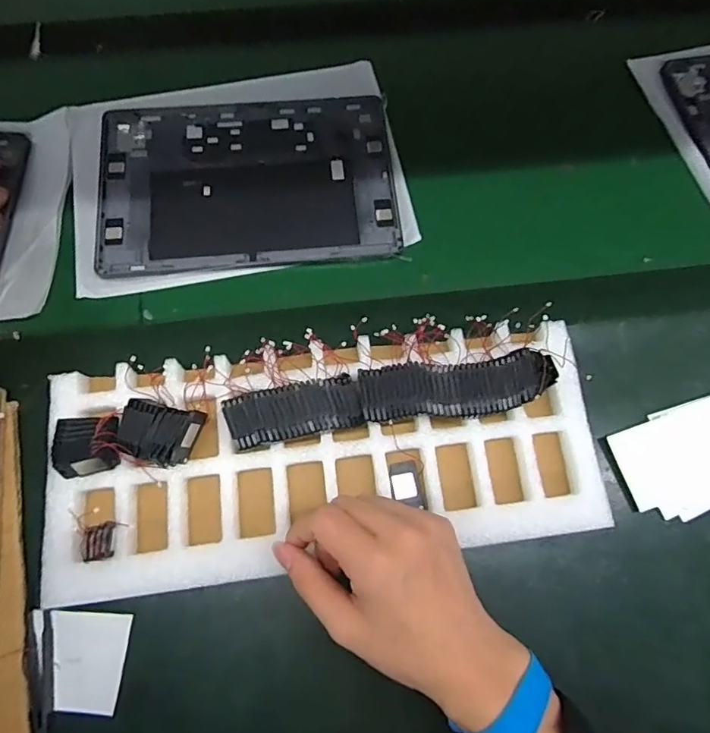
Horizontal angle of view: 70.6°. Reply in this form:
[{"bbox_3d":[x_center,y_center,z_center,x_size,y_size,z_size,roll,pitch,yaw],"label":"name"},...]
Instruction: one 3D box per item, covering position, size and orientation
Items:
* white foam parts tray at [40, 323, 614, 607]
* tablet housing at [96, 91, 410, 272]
[{"bbox_3d":[-0.019,0.058,0.350,0.365,0.051,0.146,-7,73,-2],"label":"white foam parts tray"},{"bbox_3d":[-0.093,-0.166,0.446,0.254,0.008,0.169,-5,72,-2],"label":"tablet housing"}]

